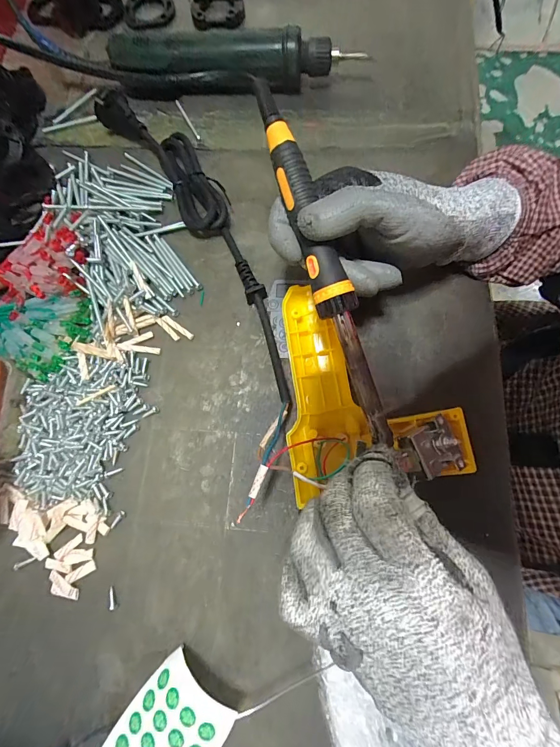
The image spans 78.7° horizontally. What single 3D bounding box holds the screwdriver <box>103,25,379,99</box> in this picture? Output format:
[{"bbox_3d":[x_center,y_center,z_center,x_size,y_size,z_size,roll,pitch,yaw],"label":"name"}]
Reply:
[{"bbox_3d":[-0.043,-0.302,0.332,0.244,0.039,0.034,4,75,3],"label":"screwdriver"}]

